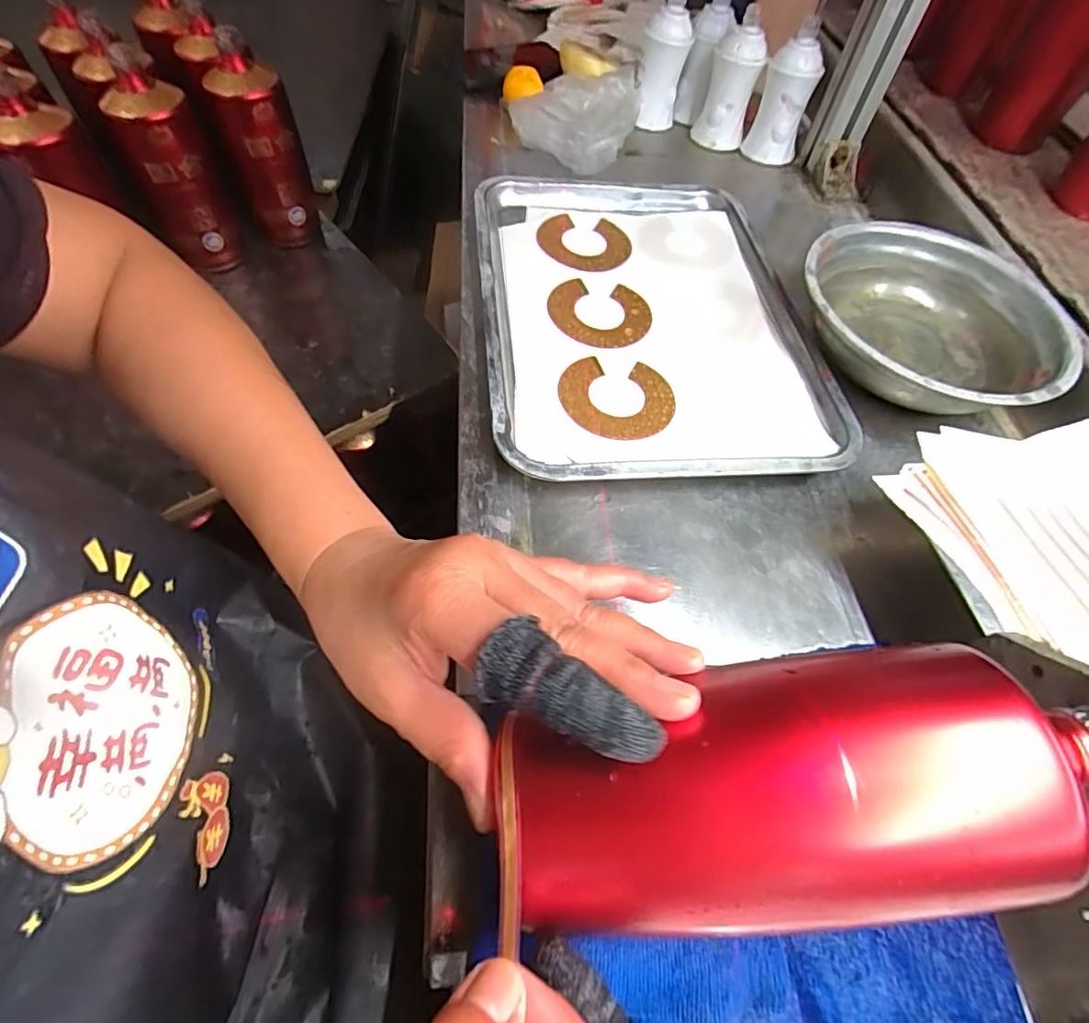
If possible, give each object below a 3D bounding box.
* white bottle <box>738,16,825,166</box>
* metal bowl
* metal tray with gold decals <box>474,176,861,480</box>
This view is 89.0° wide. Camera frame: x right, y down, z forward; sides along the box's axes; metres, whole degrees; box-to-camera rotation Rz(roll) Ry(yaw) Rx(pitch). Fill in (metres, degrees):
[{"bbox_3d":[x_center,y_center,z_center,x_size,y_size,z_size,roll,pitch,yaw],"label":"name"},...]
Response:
[{"bbox_3d":[0.256,-0.441,0.589,0.054,0.106,0.052,16,60,9],"label":"white bottle"},{"bbox_3d":[0.301,-0.152,0.437,0.194,0.045,0.195,0,59,-1],"label":"metal bowl"},{"bbox_3d":[0.078,-0.167,0.444,0.251,0.026,0.334,-4,59,-6],"label":"metal tray with gold decals"}]

